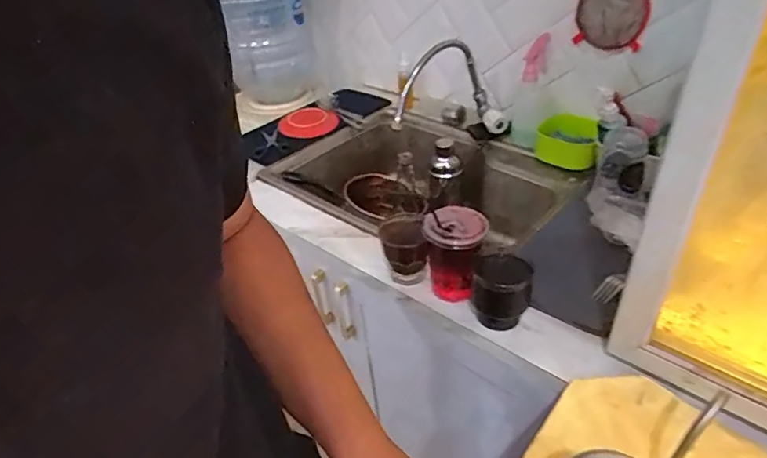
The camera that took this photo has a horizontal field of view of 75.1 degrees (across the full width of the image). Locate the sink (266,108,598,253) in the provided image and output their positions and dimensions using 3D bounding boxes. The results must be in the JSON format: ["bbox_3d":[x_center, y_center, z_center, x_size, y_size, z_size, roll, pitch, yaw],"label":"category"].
[{"bbox_3d":[0.059,-0.076,1.048,0.575,0.129,0.391,28,48,36],"label":"sink"}]

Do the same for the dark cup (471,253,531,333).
[{"bbox_3d":[0.159,0.090,0.675,0.074,0.093,0.068,-3,37,3],"label":"dark cup"}]

